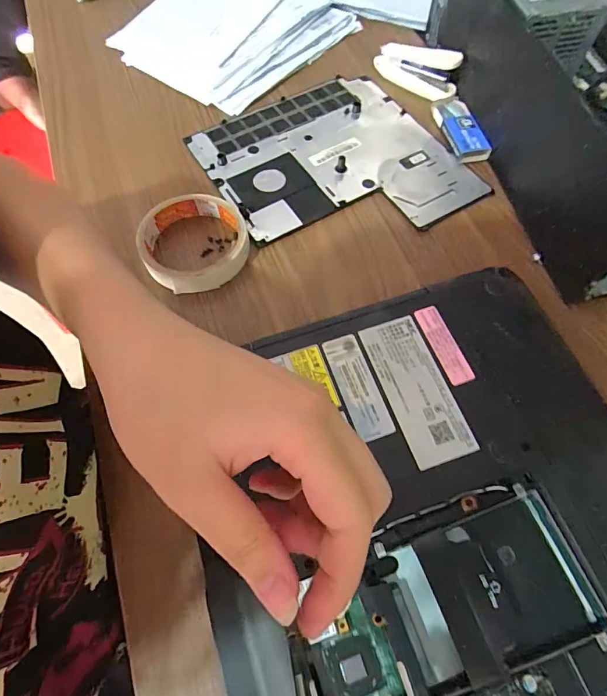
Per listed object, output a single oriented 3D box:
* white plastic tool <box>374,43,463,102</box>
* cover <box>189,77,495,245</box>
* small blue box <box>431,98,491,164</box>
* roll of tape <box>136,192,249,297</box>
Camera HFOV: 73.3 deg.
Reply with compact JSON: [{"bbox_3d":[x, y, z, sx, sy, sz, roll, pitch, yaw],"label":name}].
[{"bbox_3d":[0.116,-0.291,0.421,0.089,0.040,0.022,37,72,16],"label":"white plastic tool"},{"bbox_3d":[0.024,-0.176,0.388,0.206,0.008,0.207,-28,67,-11],"label":"cover"},{"bbox_3d":[0.153,-0.217,0.399,0.034,0.012,0.089,-14,66,-5],"label":"small blue box"},{"bbox_3d":[-0.090,-0.088,0.342,0.088,0.022,0.086,0,66,1],"label":"roll of tape"}]

